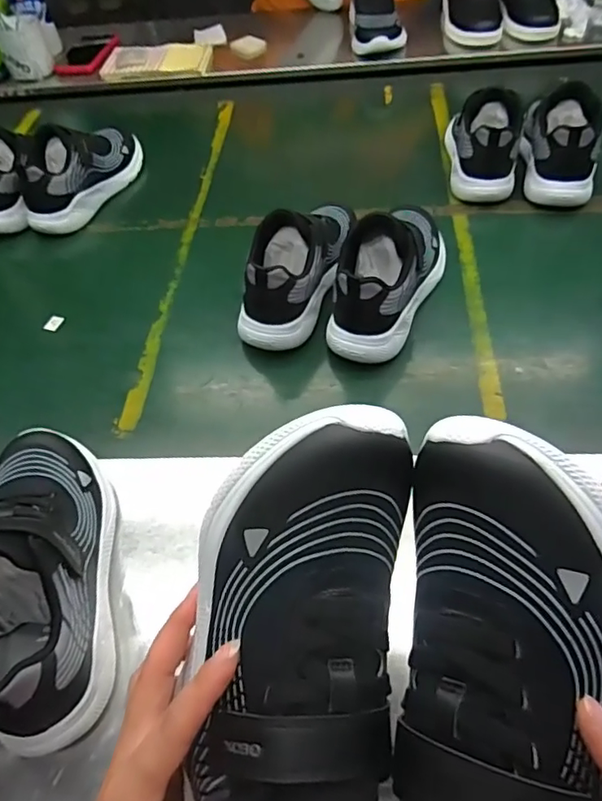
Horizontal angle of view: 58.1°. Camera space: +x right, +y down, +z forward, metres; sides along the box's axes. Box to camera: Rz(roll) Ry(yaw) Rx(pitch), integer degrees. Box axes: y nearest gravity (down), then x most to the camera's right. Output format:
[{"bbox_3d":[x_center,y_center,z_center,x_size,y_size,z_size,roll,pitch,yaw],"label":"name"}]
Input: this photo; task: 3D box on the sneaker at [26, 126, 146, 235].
[{"bbox_3d":[-0.297,-0.318,0.733,0.086,0.097,0.211,16,57,16],"label":"sneaker"}]

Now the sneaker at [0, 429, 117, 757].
[{"bbox_3d":[-0.182,0.102,0.369,0.079,0.091,0.230,-12,54,-6],"label":"sneaker"}]

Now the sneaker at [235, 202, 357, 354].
[{"bbox_3d":[-0.001,-0.156,0.582,0.092,0.100,0.228,10,55,12],"label":"sneaker"}]

